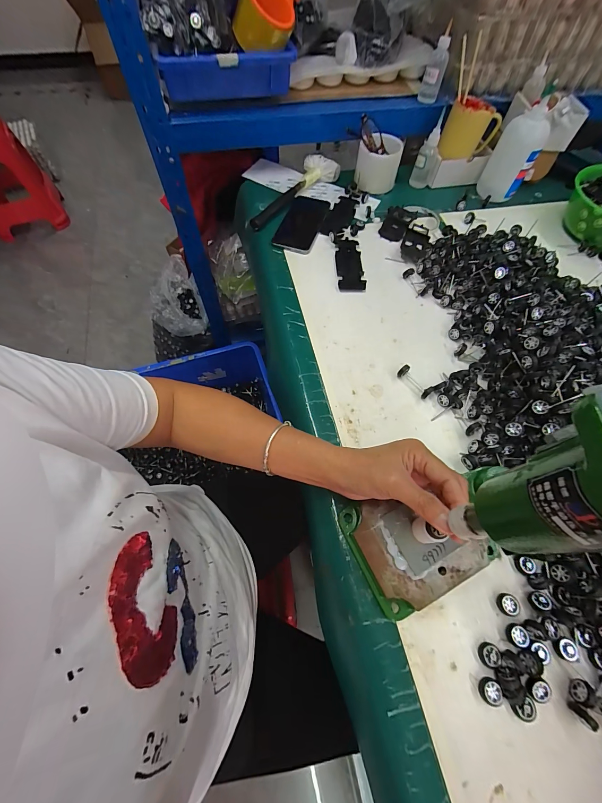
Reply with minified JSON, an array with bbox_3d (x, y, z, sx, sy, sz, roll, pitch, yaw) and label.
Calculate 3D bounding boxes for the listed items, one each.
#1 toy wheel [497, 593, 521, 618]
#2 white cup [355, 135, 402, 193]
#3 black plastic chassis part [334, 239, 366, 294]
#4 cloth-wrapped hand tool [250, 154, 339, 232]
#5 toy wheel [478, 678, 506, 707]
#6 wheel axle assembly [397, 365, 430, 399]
[{"bbox_3d":[0.219,0.214,0.318,0.020,0.010,0.020,0,64,-1],"label":"toy wheel"},{"bbox_3d":[0.158,-0.503,0.640,0.093,0.069,0.080,-7,64,-4],"label":"white cup"},{"bbox_3d":[0.087,-0.250,0.547,0.047,0.008,0.130,-1,64,-1],"label":"black plastic chassis part"},{"bbox_3d":[-0.015,-0.432,0.623,0.082,0.031,0.246,29,67,13],"label":"cloth-wrapped hand tool"},{"bbox_3d":[0.180,0.275,0.286,0.018,0.010,0.021,-13,64,-7],"label":"toy wheel"},{"bbox_3d":[0.163,-0.028,0.433,0.017,0.017,0.052,-31,68,-15],"label":"wheel axle assembly"}]

